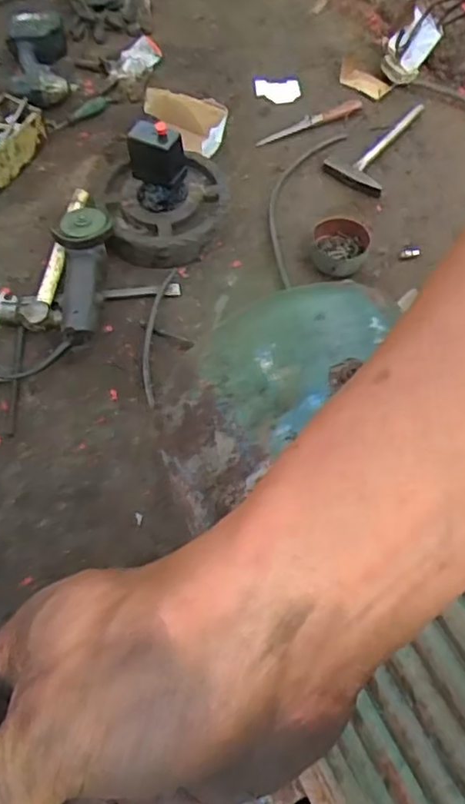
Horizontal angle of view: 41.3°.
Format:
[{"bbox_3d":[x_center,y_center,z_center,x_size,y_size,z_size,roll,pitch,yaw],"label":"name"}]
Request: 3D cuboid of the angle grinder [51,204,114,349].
[{"bbox_3d":[-0.251,-0.222,1.079,0.102,0.078,0.295,-10,61,-6],"label":"angle grinder"}]

